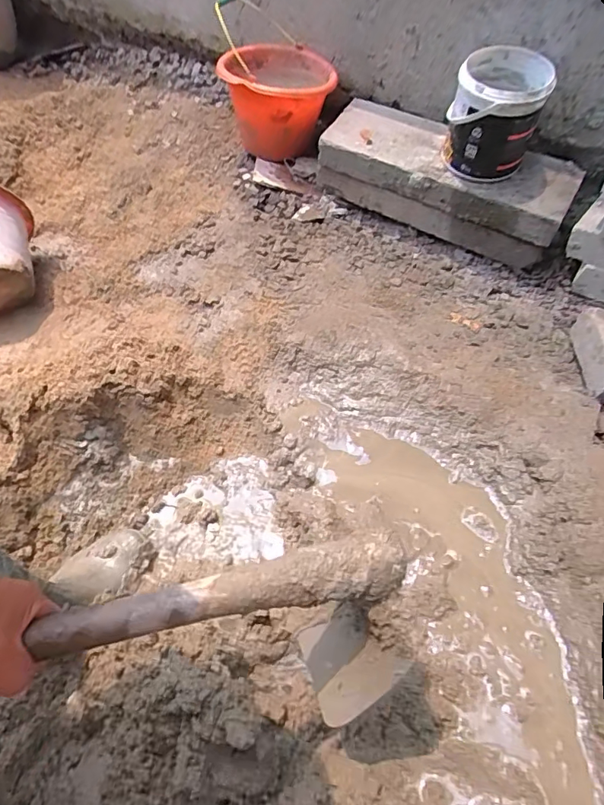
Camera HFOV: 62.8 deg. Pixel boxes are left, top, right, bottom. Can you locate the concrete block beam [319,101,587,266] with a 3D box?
[{"bbox_3d":[0.353,-0.565,1.260,0.612,0.172,0.214,28,58,19],"label":"concrete block beam"}]

